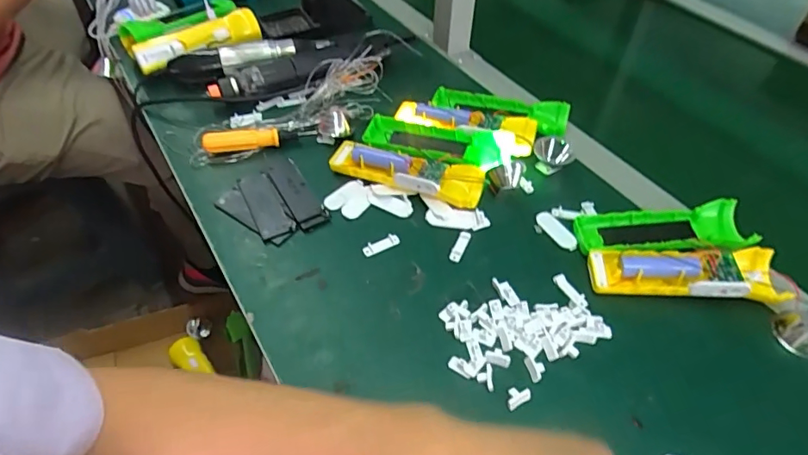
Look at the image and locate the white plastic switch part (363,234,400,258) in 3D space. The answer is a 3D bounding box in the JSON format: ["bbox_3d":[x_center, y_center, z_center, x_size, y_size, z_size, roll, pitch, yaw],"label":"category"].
[{"bbox_3d":[-0.022,0.016,0.478,0.038,0.006,0.010,-24,54,-21],"label":"white plastic switch part"}]

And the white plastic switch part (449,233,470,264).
[{"bbox_3d":[0.054,0.018,0.480,0.011,0.006,0.036,20,51,15],"label":"white plastic switch part"}]

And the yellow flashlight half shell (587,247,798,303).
[{"bbox_3d":[0.249,0.042,0.445,0.159,0.032,0.050,2,49,0],"label":"yellow flashlight half shell"}]

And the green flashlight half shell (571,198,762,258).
[{"bbox_3d":[0.249,0.006,0.481,0.157,0.026,0.054,-4,49,-5],"label":"green flashlight half shell"}]

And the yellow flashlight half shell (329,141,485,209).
[{"bbox_3d":[0.001,-0.058,0.526,0.161,0.030,0.045,17,50,12],"label":"yellow flashlight half shell"}]

